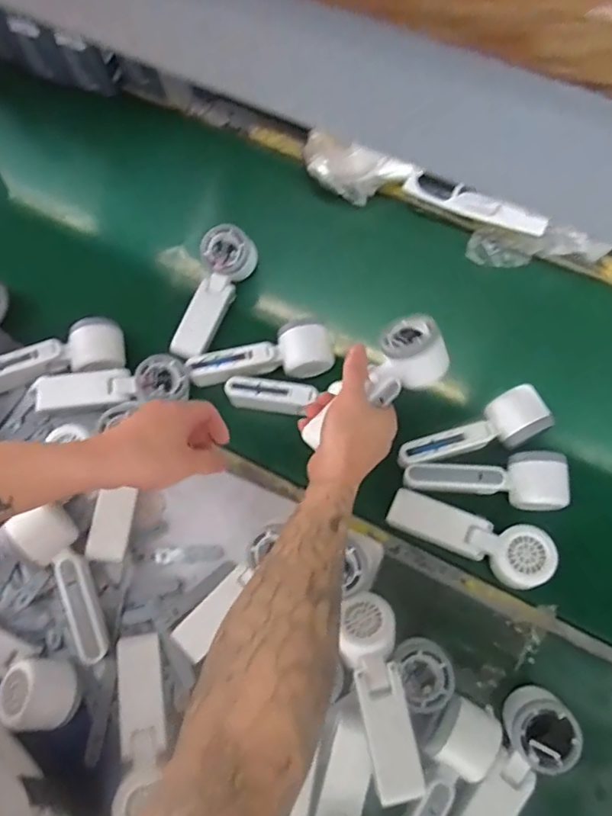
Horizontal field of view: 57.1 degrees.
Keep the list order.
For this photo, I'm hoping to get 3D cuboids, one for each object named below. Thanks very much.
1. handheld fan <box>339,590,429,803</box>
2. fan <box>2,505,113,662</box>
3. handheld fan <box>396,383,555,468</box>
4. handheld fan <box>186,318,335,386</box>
[{"bbox_3d":[0.063,0.256,0.510,0.055,0.042,0.164,-9,72,-1],"label":"handheld fan"},{"bbox_3d":[-0.230,0.172,0.561,0.058,0.053,0.156,-34,74,-8],"label":"fan"},{"bbox_3d":[0.181,0.035,0.613,0.161,0.050,0.053,-24,73,-5],"label":"handheld fan"},{"bbox_3d":[-0.052,-0.056,0.645,0.164,0.043,0.049,-13,72,-2],"label":"handheld fan"}]

